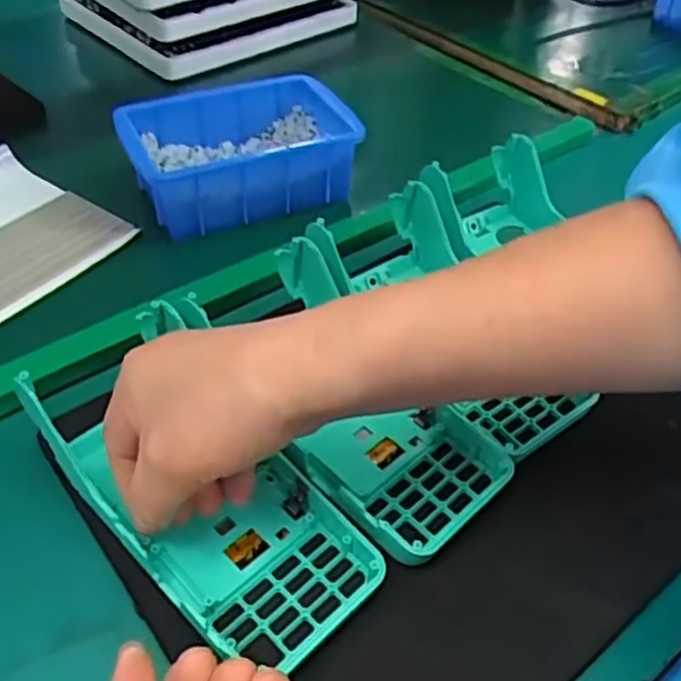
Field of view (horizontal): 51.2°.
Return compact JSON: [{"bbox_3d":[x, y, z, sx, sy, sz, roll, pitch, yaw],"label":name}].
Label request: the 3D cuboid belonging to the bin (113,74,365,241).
[{"bbox_3d":[-0.067,-0.128,0.491,0.153,0.058,0.099,-18,48,-20],"label":"bin"}]

